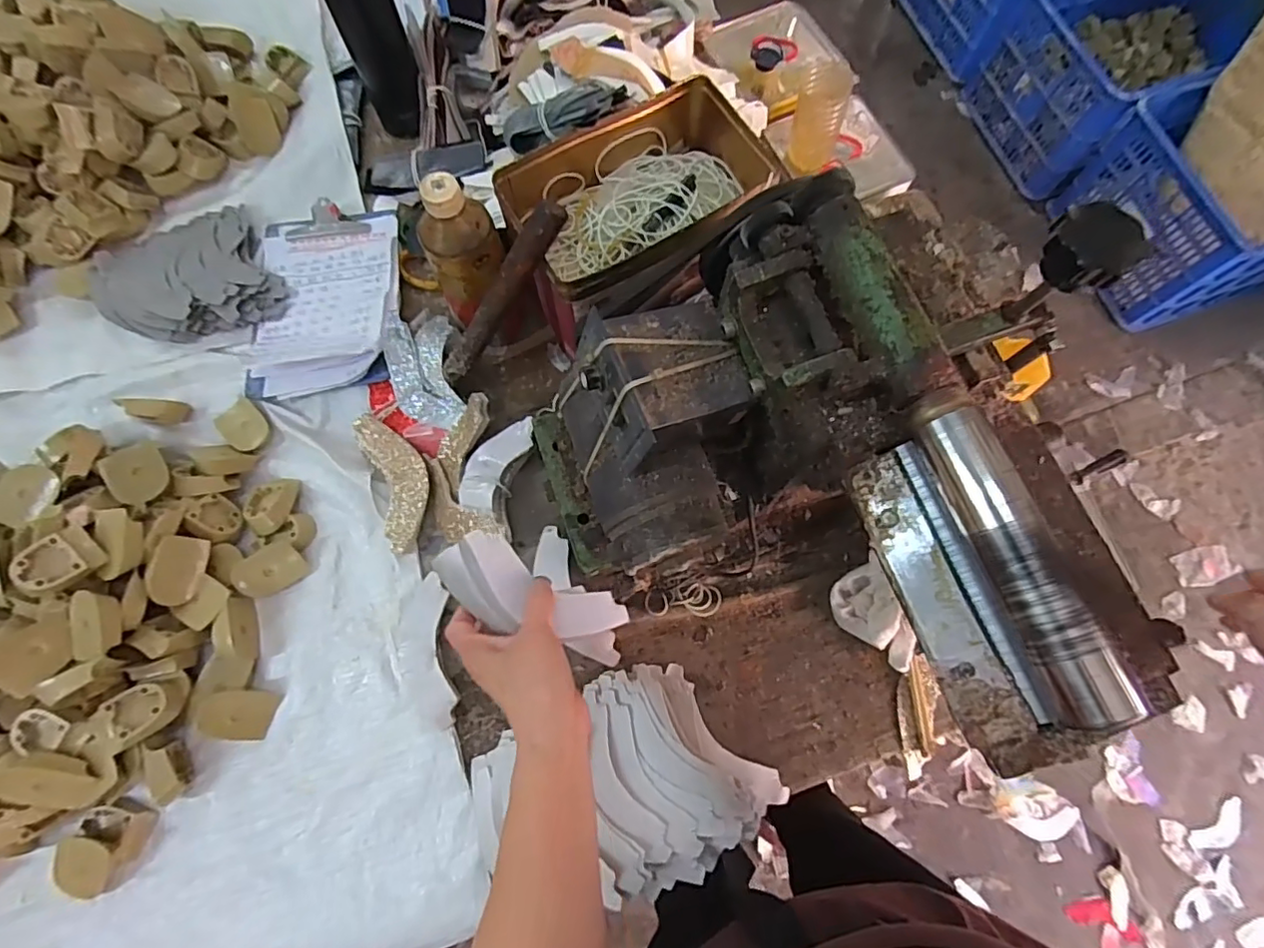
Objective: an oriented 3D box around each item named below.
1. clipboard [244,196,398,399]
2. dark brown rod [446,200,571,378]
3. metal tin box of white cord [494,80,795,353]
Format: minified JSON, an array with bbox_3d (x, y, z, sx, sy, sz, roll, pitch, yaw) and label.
[{"bbox_3d":[-0.323,-0.194,0.606,0.153,0.042,0.230,-6,74,-3],"label":"clipboard"},{"bbox_3d":[-0.115,-0.149,0.500,0.020,0.202,0.026,-13,69,-47],"label":"dark brown rod"},{"bbox_3d":[0.006,-0.258,0.539,0.231,0.063,0.167,-28,76,-9],"label":"metal tin box of white cord"}]

